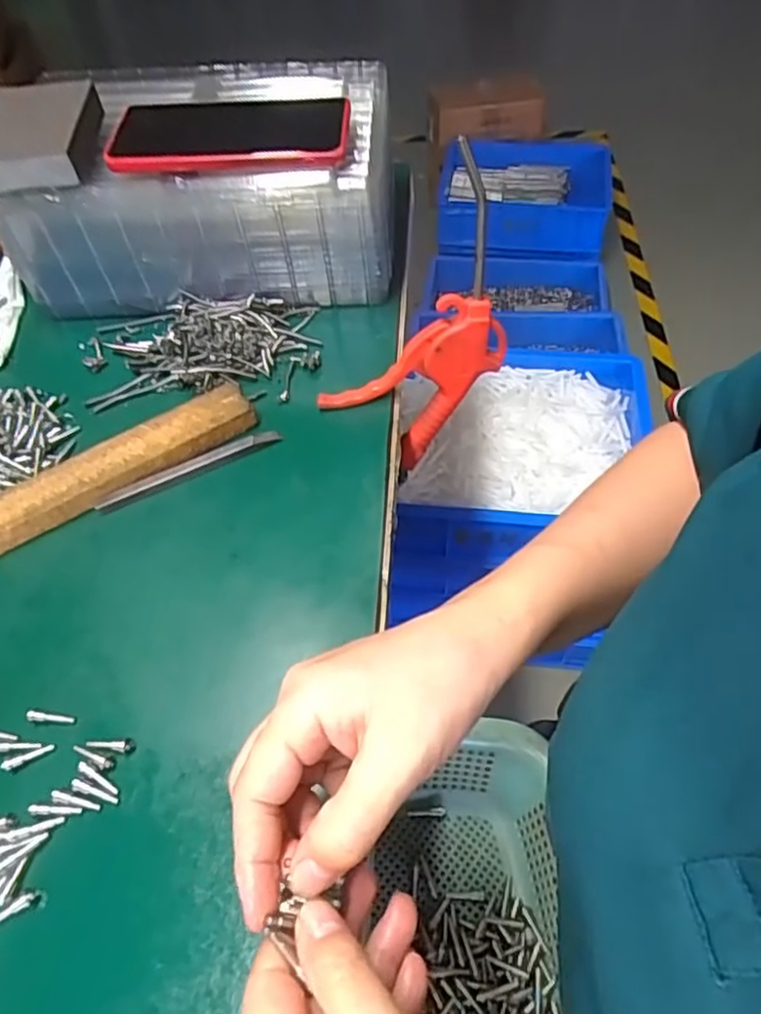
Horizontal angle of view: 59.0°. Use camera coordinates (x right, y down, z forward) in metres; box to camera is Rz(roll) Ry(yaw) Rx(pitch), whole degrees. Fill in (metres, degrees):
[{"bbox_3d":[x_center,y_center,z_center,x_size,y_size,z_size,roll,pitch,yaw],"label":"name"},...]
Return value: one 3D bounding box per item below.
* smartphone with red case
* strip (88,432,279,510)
[{"bbox_3d":[-0.104,-0.257,0.463,0.161,0.014,0.070,2,60,5],"label":"smartphone with red case"},{"bbox_3d":[-0.123,-0.025,0.435,0.123,0.007,0.010,-25,56,-14],"label":"strip"}]

